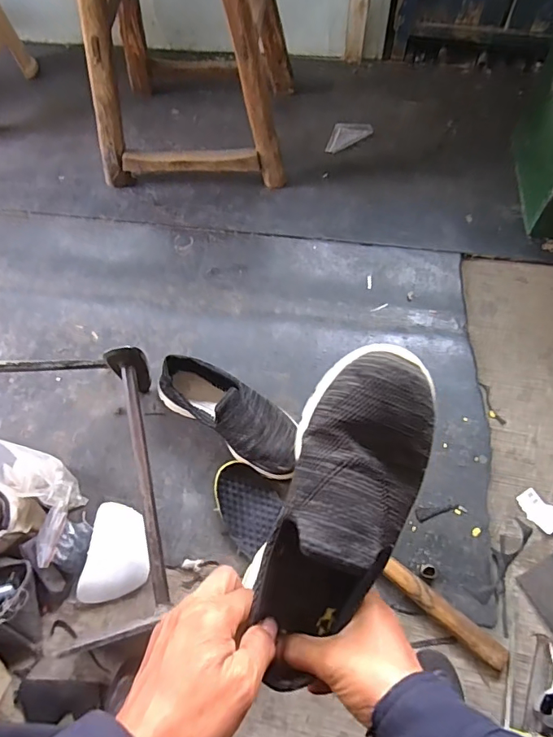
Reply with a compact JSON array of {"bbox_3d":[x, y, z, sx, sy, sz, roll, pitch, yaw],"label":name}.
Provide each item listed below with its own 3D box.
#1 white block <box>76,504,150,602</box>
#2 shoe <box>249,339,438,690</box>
[{"bbox_3d":[-0.216,0.254,0.656,0.079,0.029,0.126,5,64,5],"label":"white block"},{"bbox_3d":[0.045,0.121,0.353,0.090,0.074,0.274,20,102,11],"label":"shoe"}]

